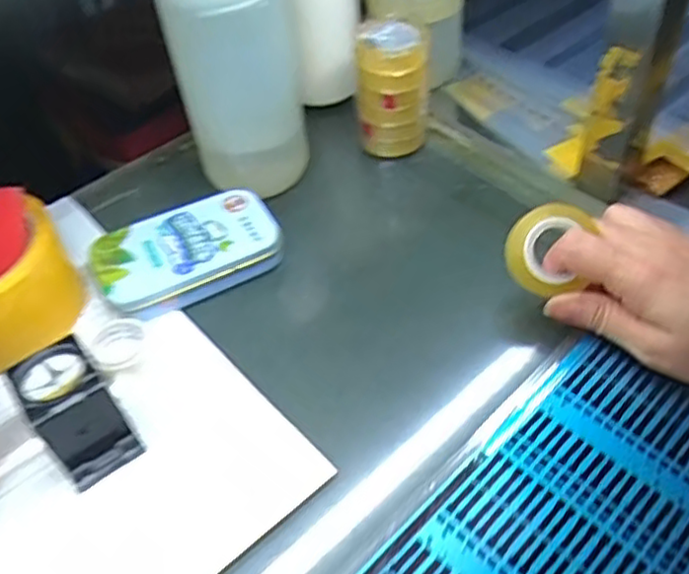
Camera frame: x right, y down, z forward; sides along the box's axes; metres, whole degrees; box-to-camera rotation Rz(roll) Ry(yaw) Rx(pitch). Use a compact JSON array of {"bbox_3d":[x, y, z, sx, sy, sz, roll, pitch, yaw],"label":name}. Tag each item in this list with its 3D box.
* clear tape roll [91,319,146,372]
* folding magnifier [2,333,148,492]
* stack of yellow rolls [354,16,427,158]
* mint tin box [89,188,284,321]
[{"bbox_3d":[-0.128,0.034,0.381,0.028,0.011,0.034,2,49,6],"label":"clear tape roll"},{"bbox_3d":[-0.132,0.061,0.337,0.036,0.050,0.053,-32,53,-21],"label":"folding magnifier"},{"bbox_3d":[0.033,-0.134,0.465,0.048,0.081,0.043,-1,48,4],"label":"stack of yellow rolls"},{"bbox_3d":[-0.095,-0.020,0.419,0.107,0.023,0.063,-24,51,-16],"label":"mint tin box"}]

